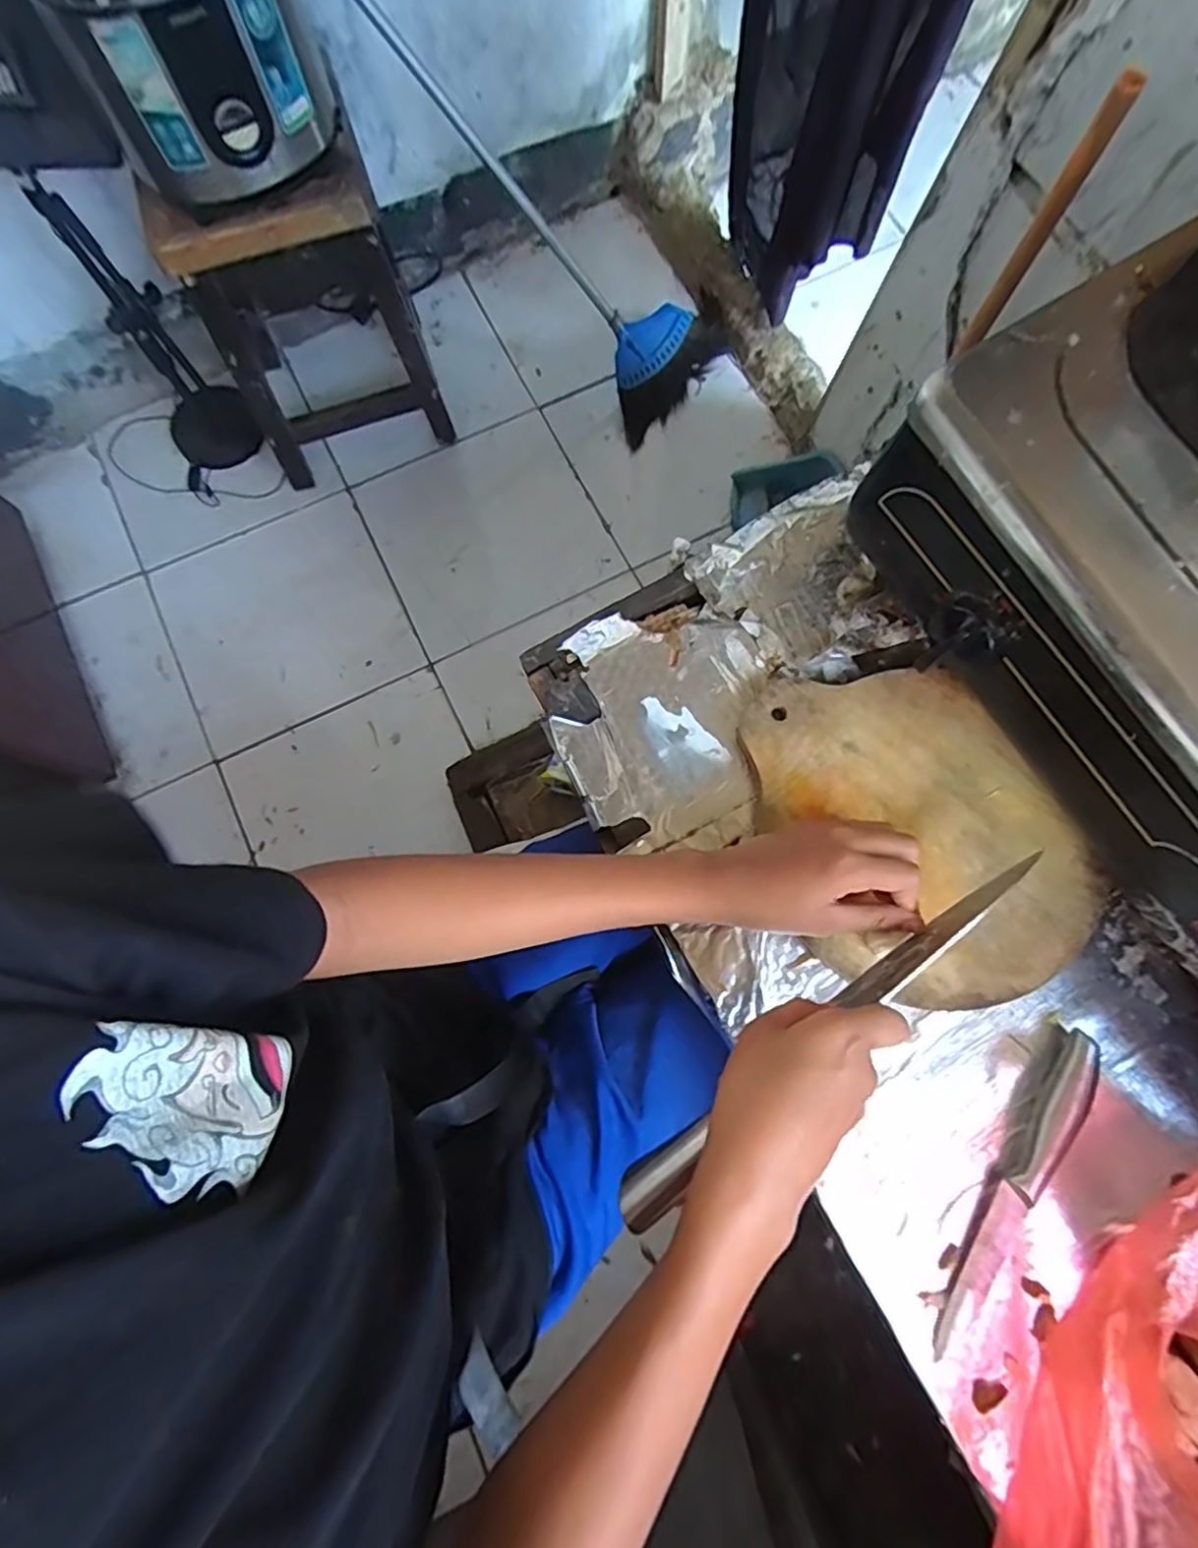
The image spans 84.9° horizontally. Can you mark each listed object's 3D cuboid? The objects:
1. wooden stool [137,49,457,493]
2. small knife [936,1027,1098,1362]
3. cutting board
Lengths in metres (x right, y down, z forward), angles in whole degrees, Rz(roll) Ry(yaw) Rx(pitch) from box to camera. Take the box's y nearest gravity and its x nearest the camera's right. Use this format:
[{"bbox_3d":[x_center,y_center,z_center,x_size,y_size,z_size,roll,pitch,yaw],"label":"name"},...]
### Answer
[{"bbox_3d":[-0.494,-0.797,1.077,0.339,0.457,0.346,-24,77,-5],"label":"wooden stool"},{"bbox_3d":[0.272,0.271,0.423,0.025,0.010,0.215,29,85,23],"label":"small knife"},{"bbox_3d":[0.227,0.035,0.467,0.194,0.016,0.245,-18,76,-3],"label":"cutting board"}]

